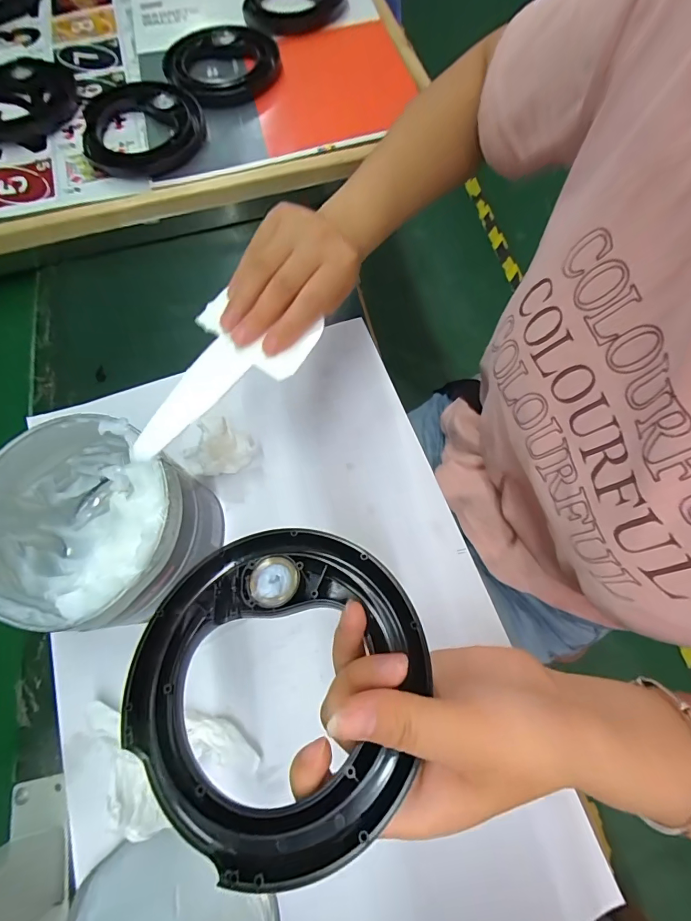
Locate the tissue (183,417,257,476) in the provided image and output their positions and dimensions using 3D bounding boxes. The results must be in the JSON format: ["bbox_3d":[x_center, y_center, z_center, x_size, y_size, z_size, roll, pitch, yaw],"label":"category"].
[{"bbox_3d":[-0.108,-0.009,0.342,0.059,0.040,0.036,-30,72,-7],"label":"tissue"}]

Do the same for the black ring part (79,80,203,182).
[{"bbox_3d":[-0.217,-0.356,0.434,0.124,0.030,0.132,-12,71,-1],"label":"black ring part"}]

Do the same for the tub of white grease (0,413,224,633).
[{"bbox_3d":[-0.167,0.047,0.286,0.128,0.104,0.123,-1,71,3],"label":"tub of white grease"}]

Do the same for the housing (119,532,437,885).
[{"bbox_3d":[-0.032,0.094,0.184,0.127,0.016,0.127,-6,56,8],"label":"housing"}]

